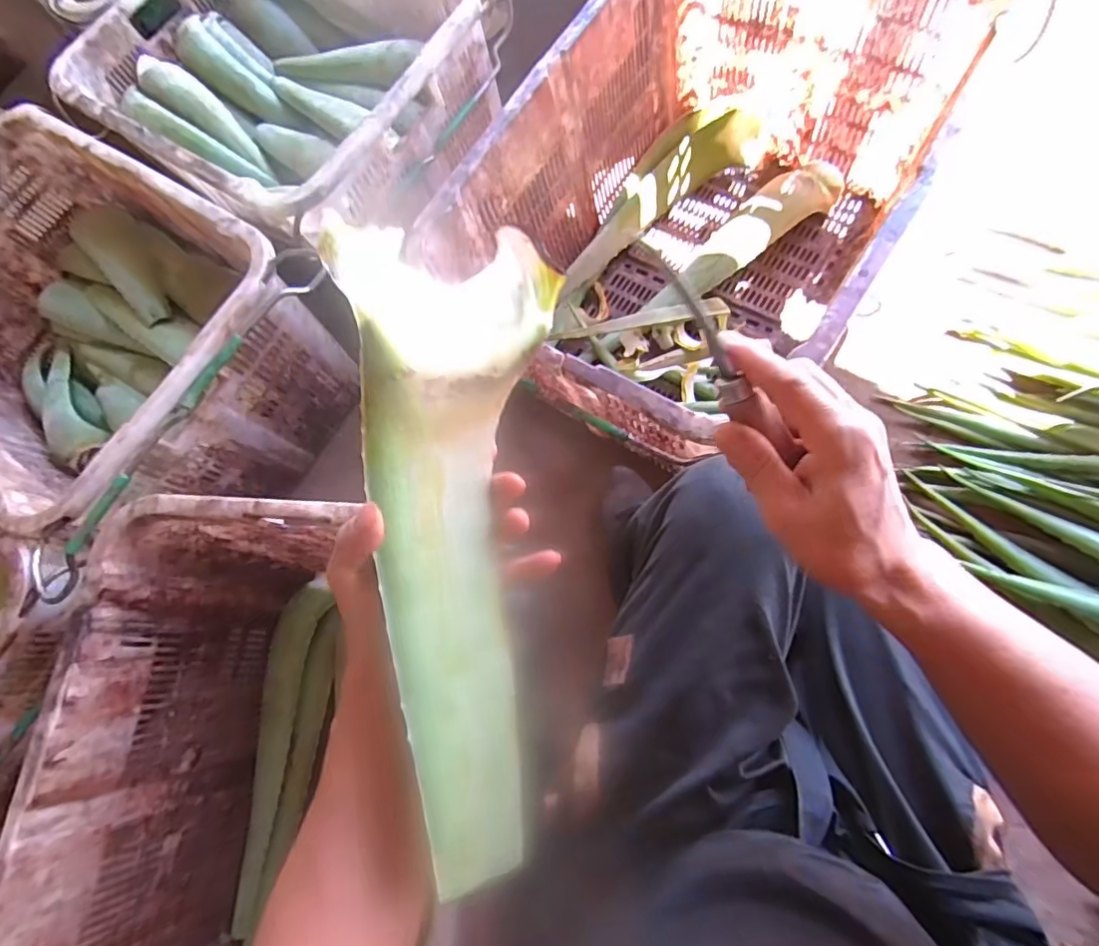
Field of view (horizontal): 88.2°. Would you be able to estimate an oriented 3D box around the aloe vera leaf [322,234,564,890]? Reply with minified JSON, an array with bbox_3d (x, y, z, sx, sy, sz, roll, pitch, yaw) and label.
[{"bbox_3d":[-0.047,0.033,0.309,0.133,0.066,0.360,-1,83,-26],"label":"aloe vera leaf"}]

